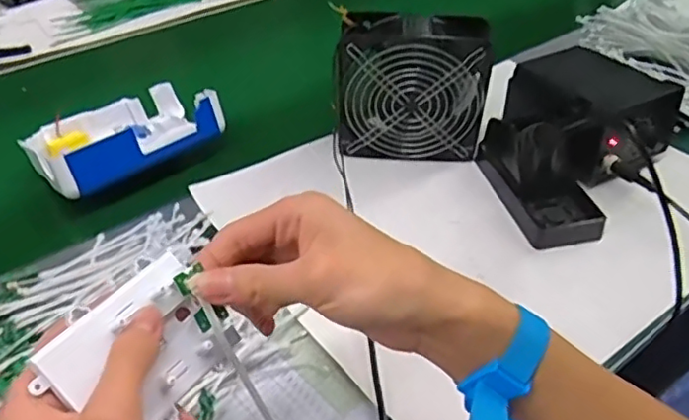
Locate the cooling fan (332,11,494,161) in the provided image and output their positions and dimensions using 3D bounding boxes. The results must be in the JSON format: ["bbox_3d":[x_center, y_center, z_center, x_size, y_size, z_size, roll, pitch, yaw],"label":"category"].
[{"bbox_3d":[0.070,-0.122,0.658,0.153,0.159,0.055,4,41,5],"label":"cooling fan"}]

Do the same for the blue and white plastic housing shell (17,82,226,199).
[{"bbox_3d":[-0.244,-0.091,0.672,0.181,0.058,0.142,-29,48,-29],"label":"blue and white plastic housing shell"}]

